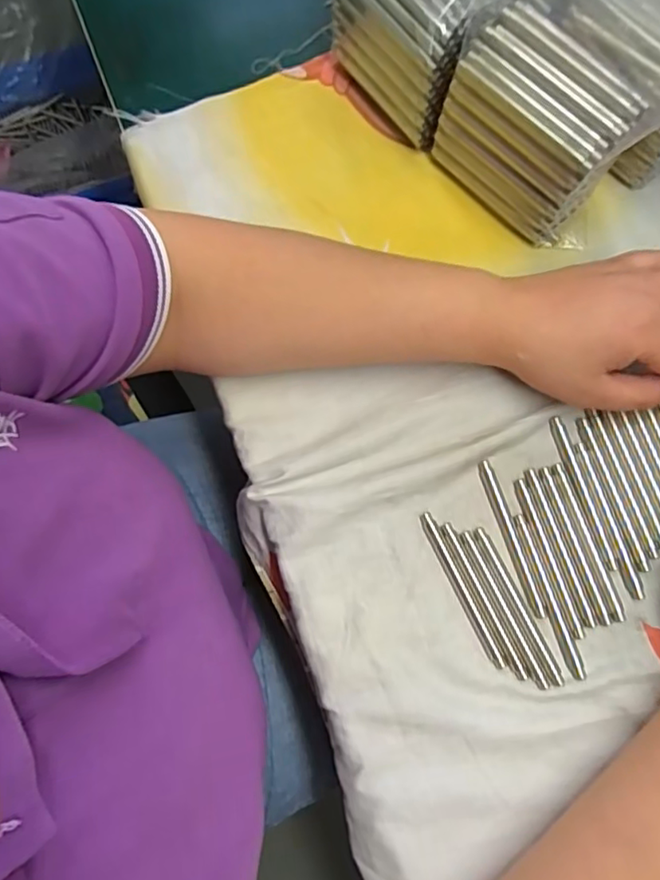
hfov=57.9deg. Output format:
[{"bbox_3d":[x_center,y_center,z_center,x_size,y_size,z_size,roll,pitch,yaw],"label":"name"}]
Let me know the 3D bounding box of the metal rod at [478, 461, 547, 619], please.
[{"bbox_3d":[0.106,0.057,0.348,0.008,0.004,0.093,-17,78,-3],"label":"metal rod"}]

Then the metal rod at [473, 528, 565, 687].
[{"bbox_3d":[0.107,0.094,0.339,0.009,0.004,0.094,-25,78,-5],"label":"metal rod"}]

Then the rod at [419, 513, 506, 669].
[{"bbox_3d":[0.075,0.085,0.342,0.008,0.004,0.093,-25,78,-5],"label":"rod"}]

